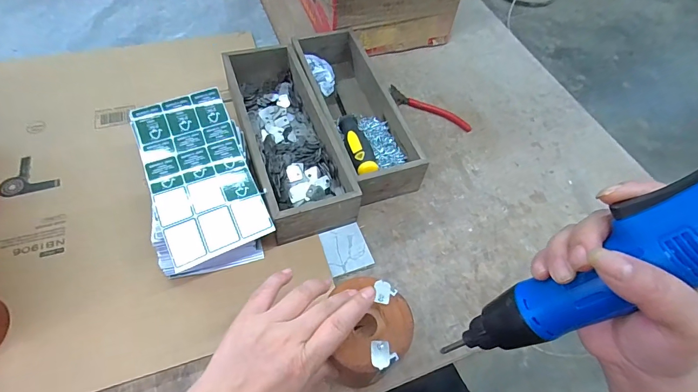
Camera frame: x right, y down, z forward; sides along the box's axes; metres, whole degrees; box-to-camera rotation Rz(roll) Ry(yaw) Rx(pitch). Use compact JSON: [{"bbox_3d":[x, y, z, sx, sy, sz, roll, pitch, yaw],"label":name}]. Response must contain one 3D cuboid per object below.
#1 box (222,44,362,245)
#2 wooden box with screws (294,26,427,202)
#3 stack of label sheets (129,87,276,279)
[{"bbox_3d":[-0.087,-0.081,0.497,0.110,0.074,0.292,-16,60,-15],"label":"box"},{"bbox_3d":[0.004,-0.126,0.539,0.106,0.066,0.286,-16,60,-14],"label":"wooden box with screws"},{"bbox_3d":[-0.171,-0.009,0.434,0.123,0.080,0.212,-19,61,-16],"label":"stack of label sheets"}]

